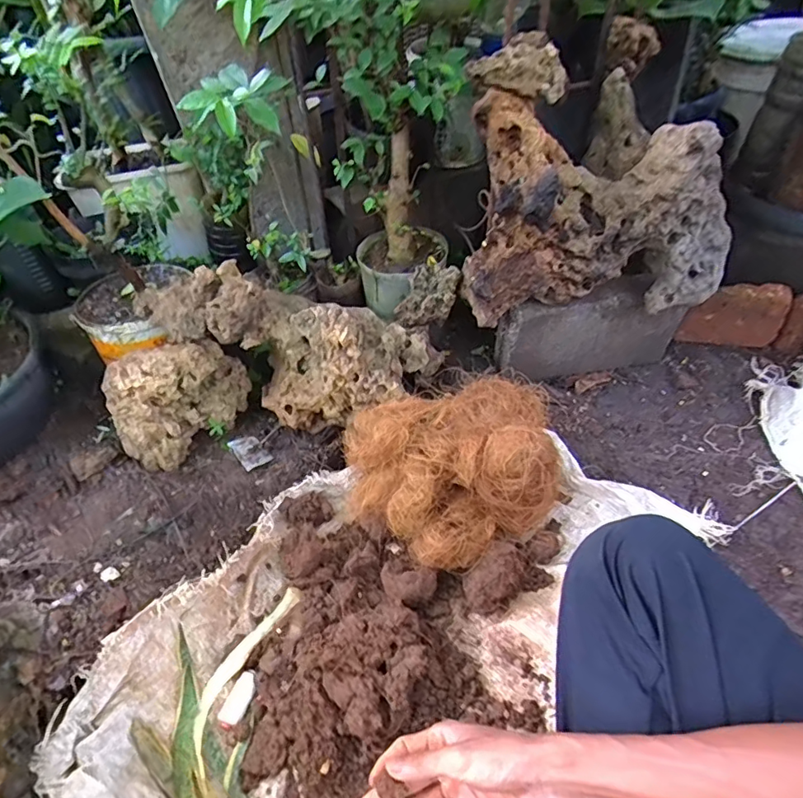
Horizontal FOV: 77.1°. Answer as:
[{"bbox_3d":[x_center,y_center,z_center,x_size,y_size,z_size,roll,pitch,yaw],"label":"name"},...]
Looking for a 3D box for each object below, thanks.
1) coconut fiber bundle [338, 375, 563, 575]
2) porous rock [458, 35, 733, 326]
[{"bbox_3d":[0.081,0.079,0.663,0.274,0.126,0.219,-22,48,-16],"label":"coconut fiber bundle"},{"bbox_3d":[0.272,-0.268,0.664,0.356,0.304,0.159,-7,46,-2],"label":"porous rock"}]

